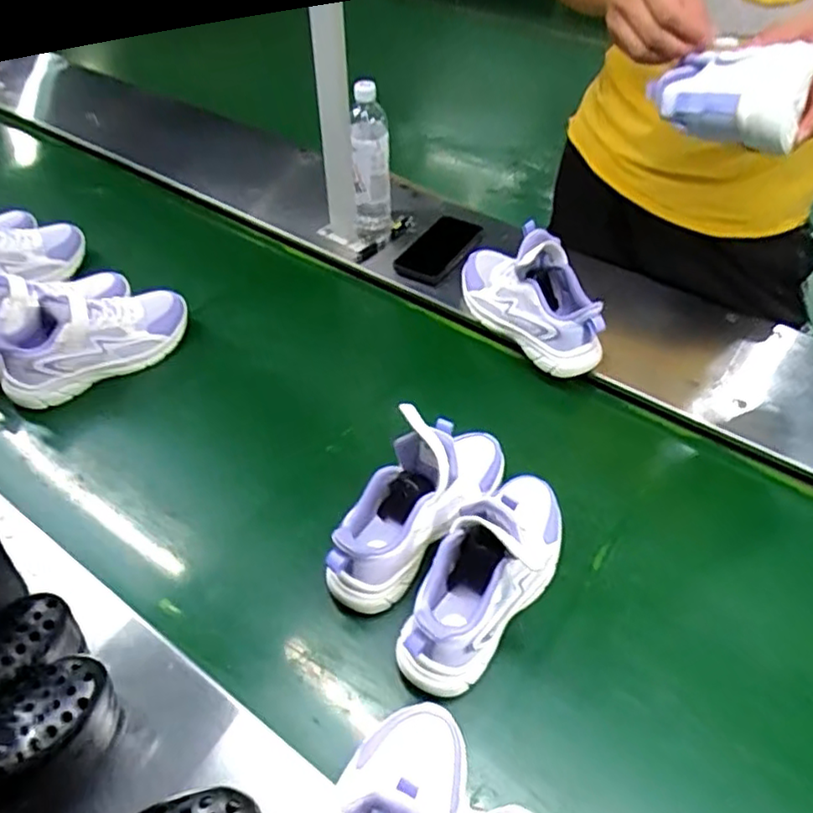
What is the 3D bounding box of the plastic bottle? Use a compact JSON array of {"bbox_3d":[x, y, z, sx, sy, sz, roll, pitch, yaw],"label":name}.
[{"bbox_3d":[-0.052,-0.354,0.974,0.055,0.238,0.076,-1,48,-1],"label":"plastic bottle"}]

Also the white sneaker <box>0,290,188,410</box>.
[{"bbox_3d":[-0.426,-0.105,0.887,0.253,0.109,0.090,-29,55,-25],"label":"white sneaker"}]

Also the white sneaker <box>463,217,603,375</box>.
[{"bbox_3d":[0.156,-0.164,0.861,0.083,0.142,0.246,-22,52,-20],"label":"white sneaker"}]

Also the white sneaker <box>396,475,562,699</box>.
[{"bbox_3d":[0.085,0.155,0.638,0.085,0.131,0.244,31,54,24],"label":"white sneaker"}]

